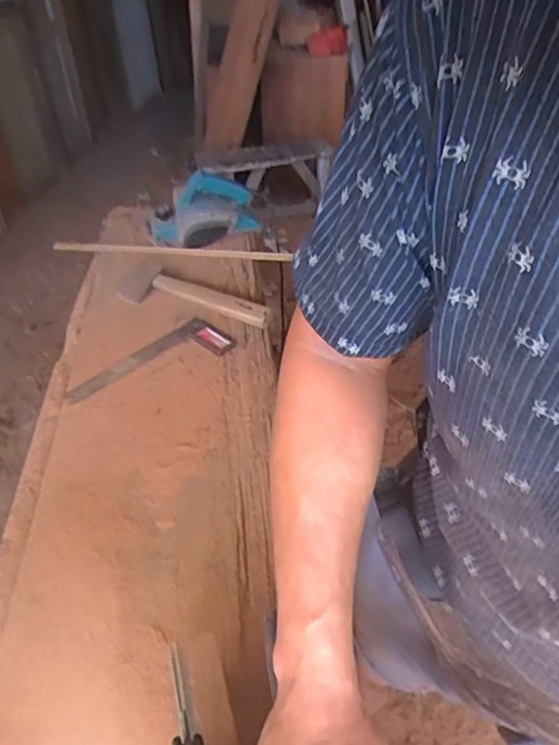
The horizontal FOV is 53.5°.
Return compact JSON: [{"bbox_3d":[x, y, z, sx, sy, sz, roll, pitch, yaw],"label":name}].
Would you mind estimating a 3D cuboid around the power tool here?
[{"bbox_3d":[-0.179,-0.398,1.337,0.248,0.154,0.113,-17,45,-21],"label":"power tool"}]

